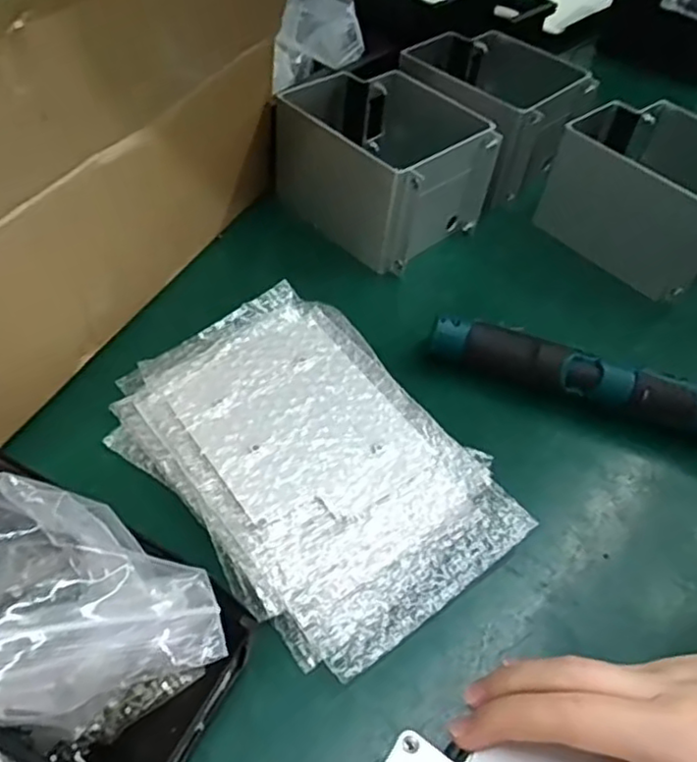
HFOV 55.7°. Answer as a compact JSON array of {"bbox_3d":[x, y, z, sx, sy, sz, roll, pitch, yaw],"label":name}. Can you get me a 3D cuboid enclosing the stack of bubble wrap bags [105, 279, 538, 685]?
[{"bbox_3d":[-0.030,0.047,0.442,0.174,0.034,0.260,-32,59,-29],"label":"stack of bubble wrap bags"}]

